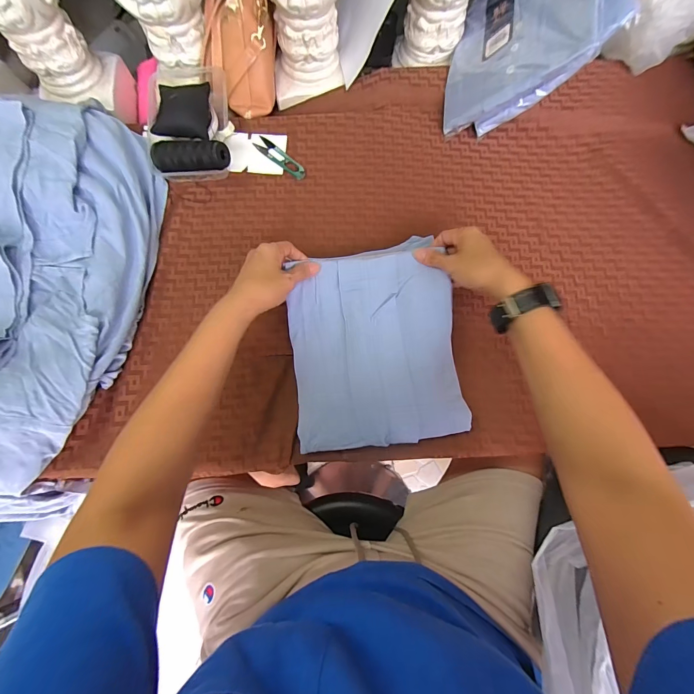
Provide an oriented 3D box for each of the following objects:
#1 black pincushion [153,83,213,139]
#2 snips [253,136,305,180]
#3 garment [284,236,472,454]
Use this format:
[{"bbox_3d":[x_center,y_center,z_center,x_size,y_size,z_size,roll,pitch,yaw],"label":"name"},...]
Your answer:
[{"bbox_3d":[-0.254,-0.366,0.522,0.080,0.033,0.081,3,75,1],"label":"black pincushion"},{"bbox_3d":[-0.107,-0.301,0.543,0.102,0.004,0.025,42,79,11],"label":"snips"},{"bbox_3d":[0.034,-0.014,0.443,0.211,0.033,0.270,-6,76,-1],"label":"garment"}]

